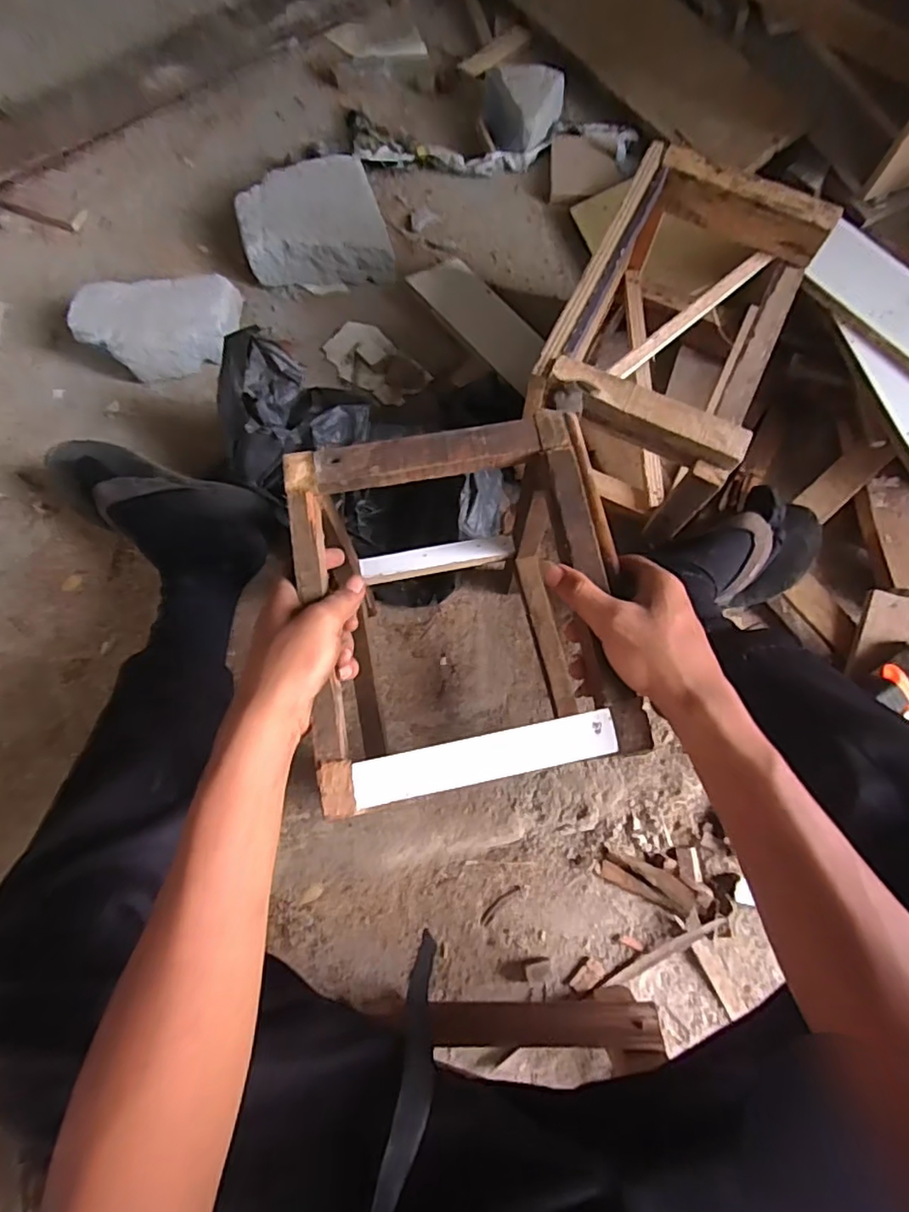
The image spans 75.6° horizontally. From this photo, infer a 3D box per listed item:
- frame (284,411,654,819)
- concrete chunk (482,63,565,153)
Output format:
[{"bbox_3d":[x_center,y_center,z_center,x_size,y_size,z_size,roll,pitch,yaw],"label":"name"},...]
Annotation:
[{"bbox_3d":[0.005,0.021,0.505,0.217,0.221,0.254,-9,74,-2],"label":"frame"},{"bbox_3d":[0.109,-0.780,0.934,0.129,0.057,0.118,2,74,1],"label":"concrete chunk"}]

